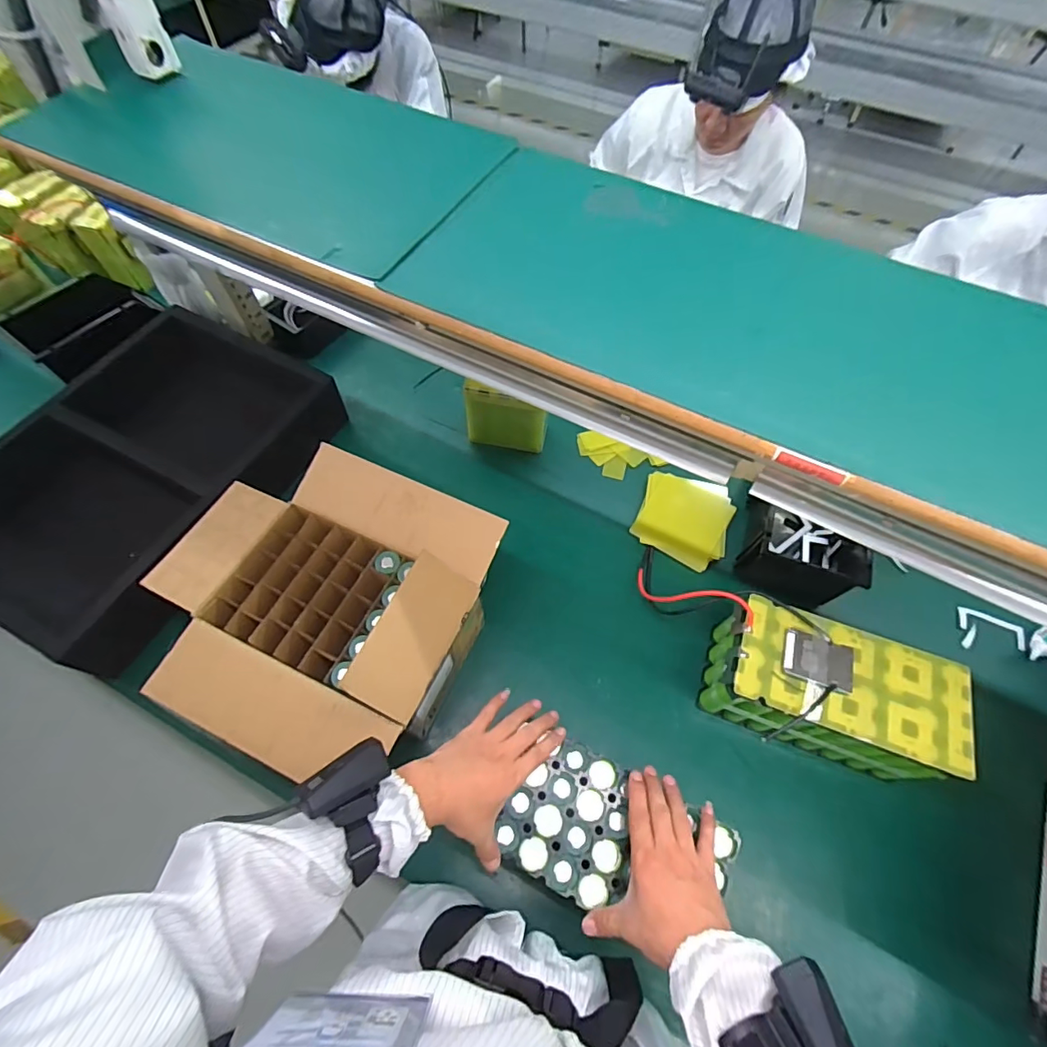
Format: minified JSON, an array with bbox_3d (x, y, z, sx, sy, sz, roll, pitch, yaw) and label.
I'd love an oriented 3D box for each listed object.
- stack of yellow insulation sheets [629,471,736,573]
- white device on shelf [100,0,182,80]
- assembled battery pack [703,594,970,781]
[{"bbox_3d":[0.278,-0.009,0.862,0.152,0.030,0.151,23,64,10],"label":"stack of yellow insulation sheets"},{"bbox_3d":[-0.500,-0.643,0.645,0.064,0.092,0.043,-28,67,-16],"label":"white device on shelf"},{"bbox_3d":[0.401,0.224,0.678,0.275,0.154,0.135,20,63,9],"label":"assembled battery pack"}]

